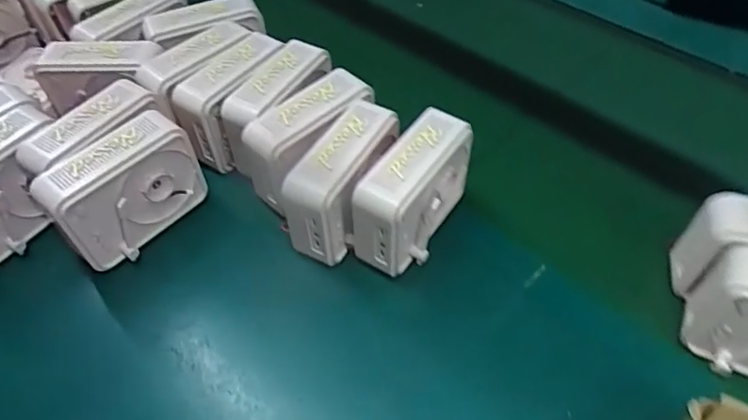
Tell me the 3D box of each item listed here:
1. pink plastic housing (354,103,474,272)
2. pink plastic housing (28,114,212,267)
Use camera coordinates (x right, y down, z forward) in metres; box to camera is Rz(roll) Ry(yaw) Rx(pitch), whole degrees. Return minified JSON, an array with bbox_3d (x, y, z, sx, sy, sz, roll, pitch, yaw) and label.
[{"bbox_3d":[0.035,-0.011,0.463,0.053,0.105,0.121,27,57,25],"label":"pink plastic housing"},{"bbox_3d":[-0.217,-0.017,0.475,0.049,0.093,0.124,34,60,28],"label":"pink plastic housing"}]

